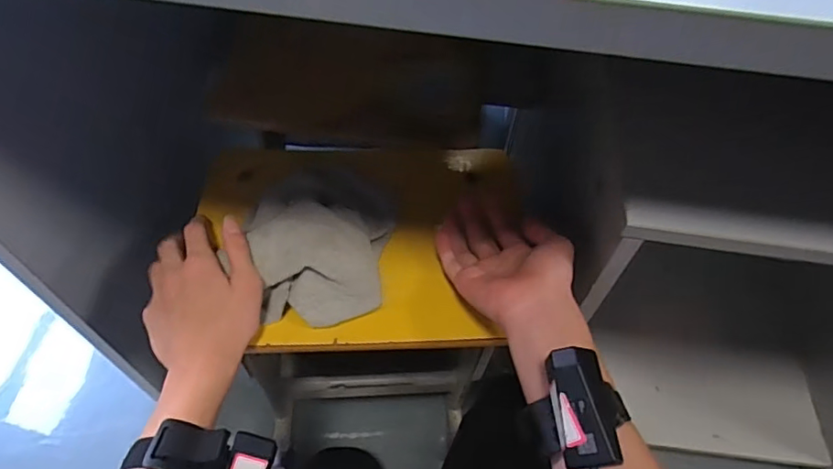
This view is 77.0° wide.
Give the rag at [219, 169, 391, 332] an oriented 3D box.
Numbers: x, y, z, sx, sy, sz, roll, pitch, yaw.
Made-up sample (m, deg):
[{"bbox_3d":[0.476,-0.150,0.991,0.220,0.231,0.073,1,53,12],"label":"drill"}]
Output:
[{"bbox_3d":[-0.093,0.007,0.492,0.129,0.052,0.144,6,55,-1],"label":"rag"}]

